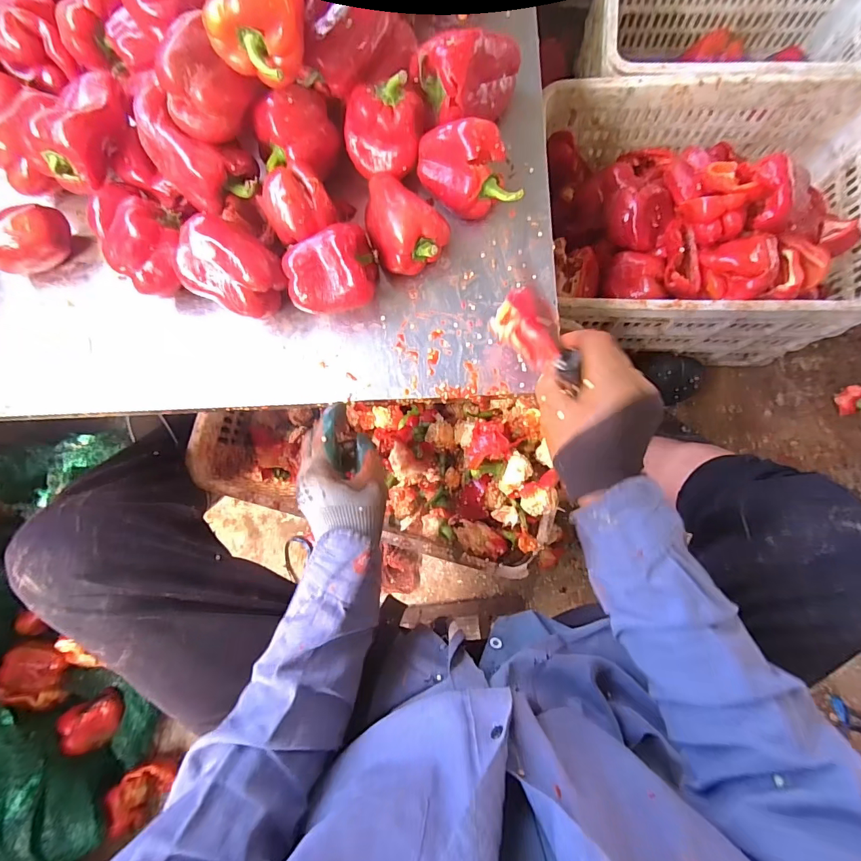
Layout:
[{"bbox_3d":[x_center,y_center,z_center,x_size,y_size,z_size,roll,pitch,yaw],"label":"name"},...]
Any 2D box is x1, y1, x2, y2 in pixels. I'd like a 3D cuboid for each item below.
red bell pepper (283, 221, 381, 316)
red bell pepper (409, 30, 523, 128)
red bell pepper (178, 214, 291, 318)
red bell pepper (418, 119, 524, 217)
[{"bbox_3d":[-0.109,-0.175,0.470,0.094,0.067,0.082,-10,83,3],"label":"red bell pepper"},{"bbox_3d":[0.048,-0.399,0.475,0.114,0.075,0.071,-34,82,0],"label":"red bell pepper"},{"bbox_3d":[-0.216,-0.177,0.467,0.102,0.074,0.082,27,86,7],"label":"red bell pepper"},{"bbox_3d":[0.042,-0.292,0.475,0.114,0.070,0.068,5,84,5],"label":"red bell pepper"}]

